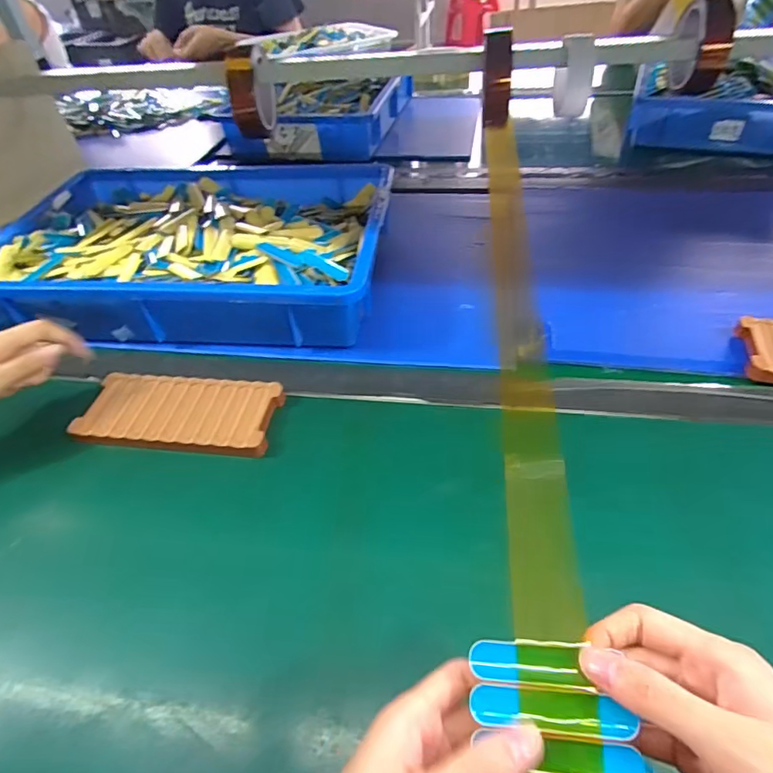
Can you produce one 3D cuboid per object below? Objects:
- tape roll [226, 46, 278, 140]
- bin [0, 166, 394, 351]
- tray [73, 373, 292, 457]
[{"bbox_3d":[-0.167,-0.368,0.623,0.034,0.086,0.078,-1,45,5],"label":"tape roll"},{"bbox_3d":[-0.220,-0.167,0.600,0.439,0.082,0.290,4,45,10],"label":"bin"},{"bbox_3d":[-0.182,0.024,0.443,0.170,0.017,0.078,3,45,9],"label":"tray"}]

